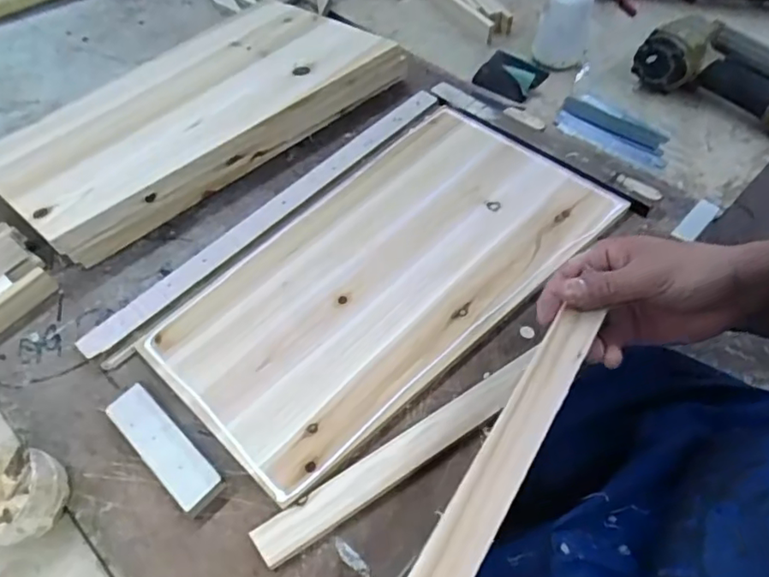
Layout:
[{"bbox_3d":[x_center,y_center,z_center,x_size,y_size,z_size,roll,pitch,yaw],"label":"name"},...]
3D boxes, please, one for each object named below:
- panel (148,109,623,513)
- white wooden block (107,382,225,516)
[{"bbox_3d":[0.006,-0.021,0.543,0.225,0.013,0.418,39,63,24],"label":"panel"},{"bbox_3d":[-0.165,0.119,0.438,0.112,0.017,0.033,39,63,24],"label":"white wooden block"}]

